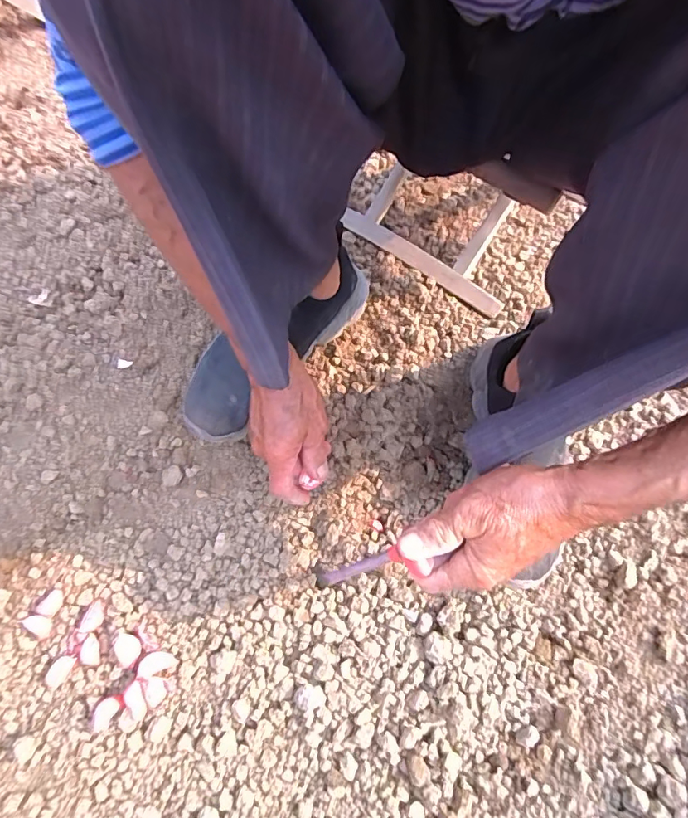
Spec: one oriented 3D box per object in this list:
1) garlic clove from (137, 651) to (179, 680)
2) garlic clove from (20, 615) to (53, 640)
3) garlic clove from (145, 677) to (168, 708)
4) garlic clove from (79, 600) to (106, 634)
[{"bbox_3d":[-0.176,0.237,0.453,0.032,0.014,0.019,-21,70,-9],"label":"garlic clove"},{"bbox_3d":[-0.293,0.208,0.462,0.023,0.012,0.019,5,68,1],"label":"garlic clove"},{"bbox_3d":[-0.174,0.262,0.447,0.017,0.009,0.025,-2,68,-2],"label":"garlic clove"},{"bbox_3d":[-0.244,0.202,0.471,0.018,0.008,0.030,24,70,8],"label":"garlic clove"}]

